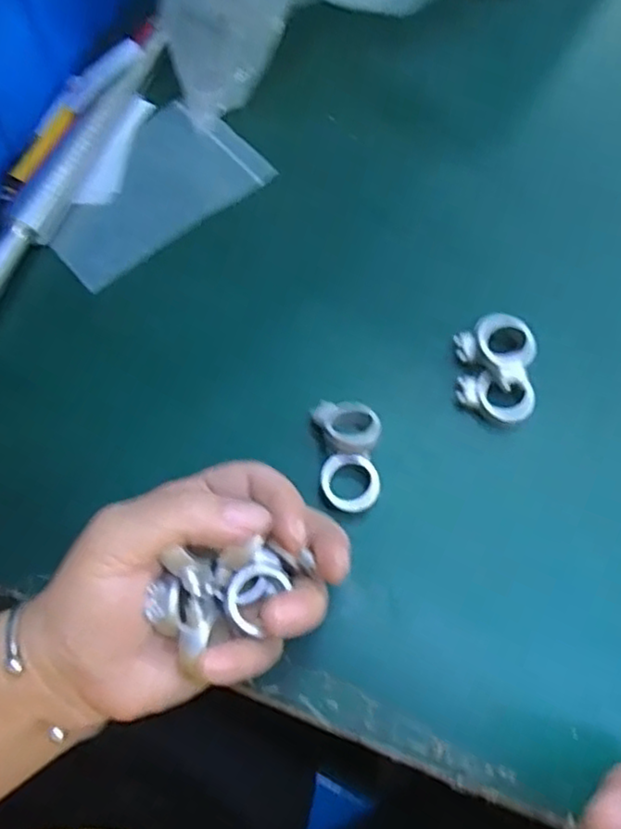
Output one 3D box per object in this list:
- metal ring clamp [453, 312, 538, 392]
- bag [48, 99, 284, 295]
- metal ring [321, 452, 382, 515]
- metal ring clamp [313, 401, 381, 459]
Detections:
[{"bbox_3d":[0.090,-0.033,0.311,0.028,0.015,0.037,-40,72,-13],"label":"metal ring clamp"},{"bbox_3d":[-0.089,-0.123,0.365,0.122,0.009,0.071,-43,73,-14],"label":"bag"},{"bbox_3d":[0.018,0.030,0.295,0.027,0.006,0.026,-1,68,2],"label":"metal ring"},{"bbox_3d":[0.017,0.005,0.302,0.031,0.009,0.026,4,68,4],"label":"metal ring clamp"}]

